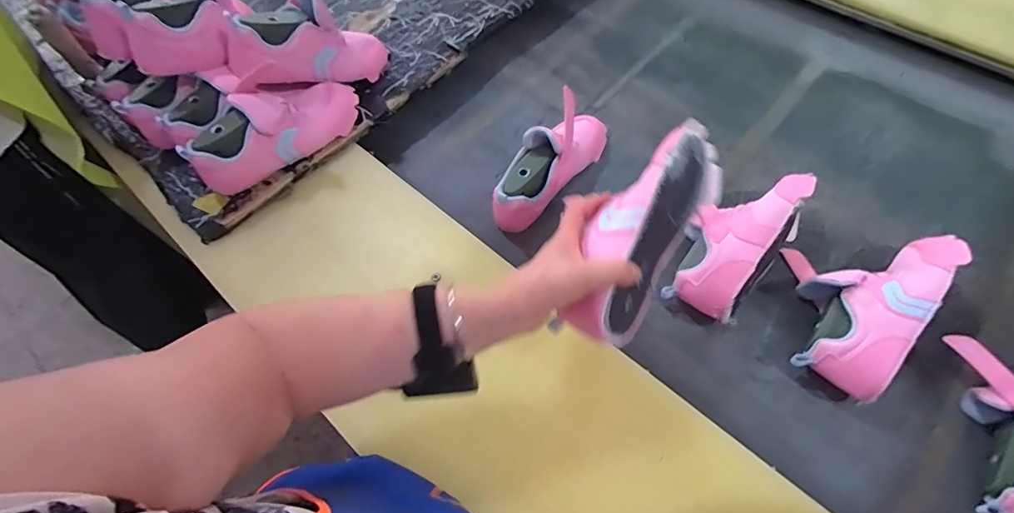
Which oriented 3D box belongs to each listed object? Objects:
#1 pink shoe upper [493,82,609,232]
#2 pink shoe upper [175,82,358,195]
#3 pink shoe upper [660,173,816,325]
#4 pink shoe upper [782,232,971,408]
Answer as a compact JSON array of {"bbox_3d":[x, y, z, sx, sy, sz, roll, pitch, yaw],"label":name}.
[{"bbox_3d":[0.063,-0.142,0.636,0.066,0.132,0.232,33,68,19],"label":"pink shoe upper"},{"bbox_3d":[-0.314,-0.179,0.639,0.230,0.098,0.087,-36,66,-14],"label":"pink shoe upper"},{"bbox_3d":[0.289,-0.025,0.590,0.112,0.075,0.231,38,71,20],"label":"pink shoe upper"},{"bbox_3d":[0.404,0.039,0.543,0.139,0.077,0.232,36,69,20],"label":"pink shoe upper"}]

